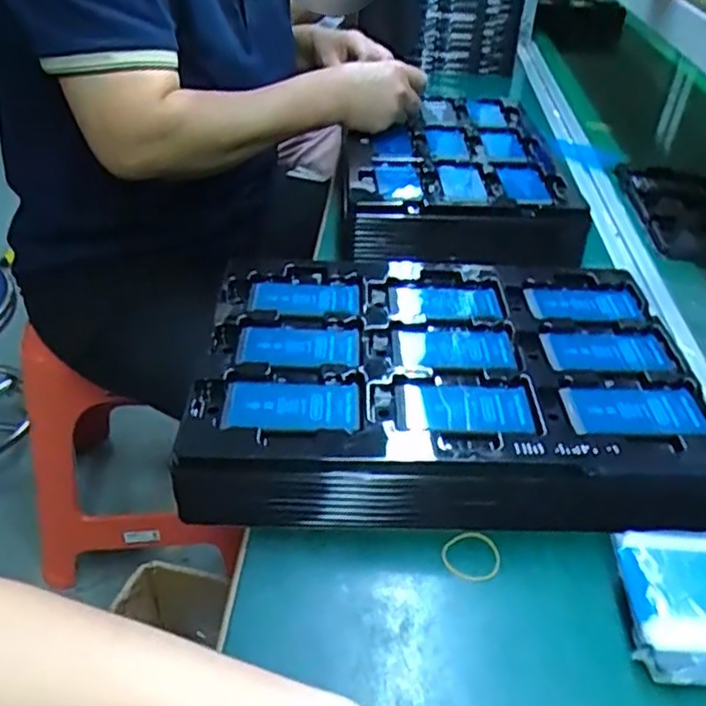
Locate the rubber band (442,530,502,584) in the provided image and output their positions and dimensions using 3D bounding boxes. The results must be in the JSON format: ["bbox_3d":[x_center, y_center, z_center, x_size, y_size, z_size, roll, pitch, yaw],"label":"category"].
[{"bbox_3d":[0.070,0.120,0.408,0.034,0.004,0.033,1,37,0],"label":"rubber band"}]

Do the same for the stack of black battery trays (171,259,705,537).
[{"bbox_3d":[0.061,0.021,0.494,0.335,0.057,0.239,1,37,0],"label":"stack of black battery trays"}]

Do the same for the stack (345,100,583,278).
[{"bbox_3d":[0.101,-0.204,0.770,0.224,0.066,0.303,-2,37,-3],"label":"stack"}]

